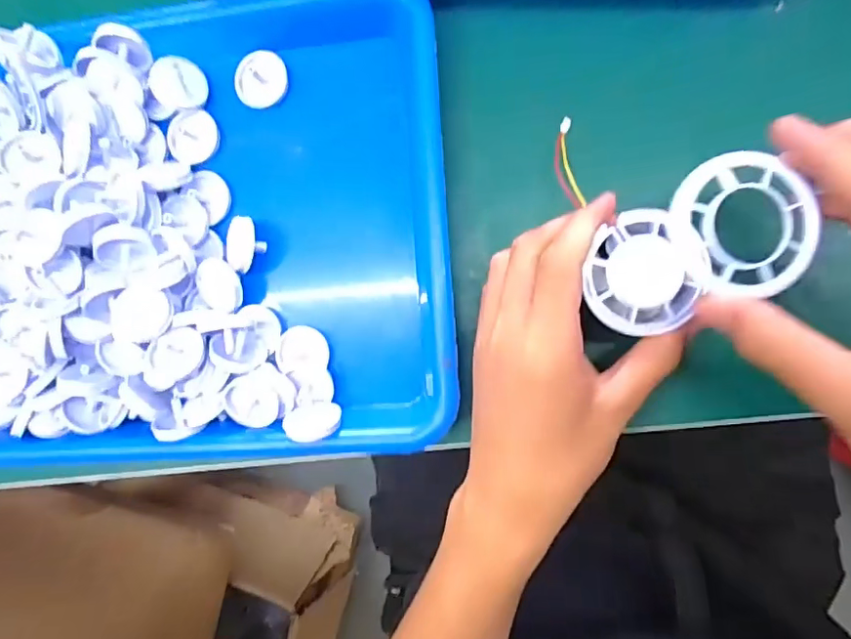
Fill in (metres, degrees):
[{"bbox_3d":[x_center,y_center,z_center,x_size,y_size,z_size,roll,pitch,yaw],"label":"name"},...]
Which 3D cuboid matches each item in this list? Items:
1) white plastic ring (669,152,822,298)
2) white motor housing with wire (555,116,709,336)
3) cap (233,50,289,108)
[{"bbox_3d":[0.124,-0.037,0.212,0.054,0.008,0.056,0,90,9],"label":"white plastic ring"},{"bbox_3d":[0.085,-0.044,0.255,0.044,0.025,0.107,-25,72,8],"label":"white motor housing with wire"},{"bbox_3d":[-0.097,-0.141,0.318,0.032,0.006,0.030,0,90,9],"label":"cap"}]

